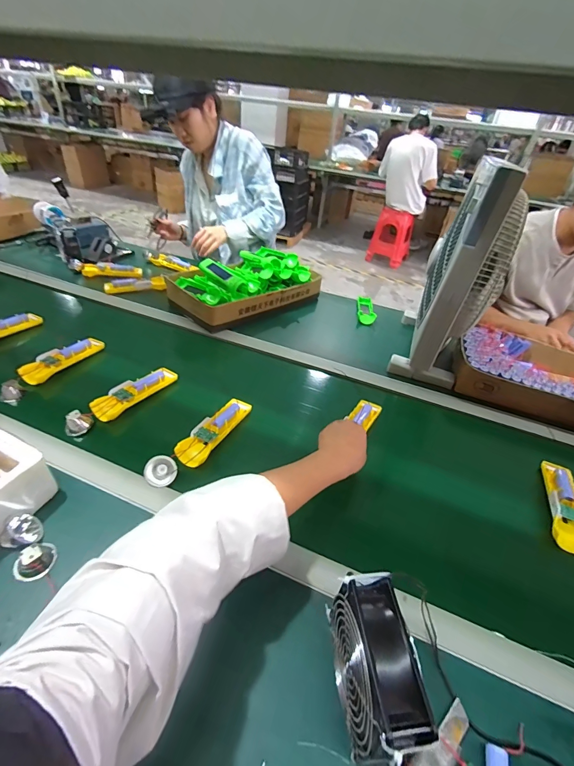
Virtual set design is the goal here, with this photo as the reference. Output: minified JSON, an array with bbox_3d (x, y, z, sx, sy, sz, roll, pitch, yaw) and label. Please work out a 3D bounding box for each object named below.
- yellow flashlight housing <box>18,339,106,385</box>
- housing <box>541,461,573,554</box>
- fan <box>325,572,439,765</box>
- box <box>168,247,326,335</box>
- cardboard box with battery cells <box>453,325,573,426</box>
[{"bbox_3d":[-0.464,-0.053,0.731,0.043,0.031,0.174,22,41,19],"label":"yellow flashlight housing"},{"bbox_3d":[0.443,0.190,0.558,0.048,0.021,0.172,19,40,15],"label":"housing"},{"bbox_3d":[0.076,0.265,0.327,0.052,0.117,0.118,-1,39,-10],"label":"fan"},{"bbox_3d":[-0.115,-0.284,0.999,0.224,0.112,0.390,34,46,30],"label":"box"},{"bbox_3d":[0.600,-0.006,0.774,0.427,0.065,0.245,19,40,16],"label":"cardboard box with battery cells"}]

